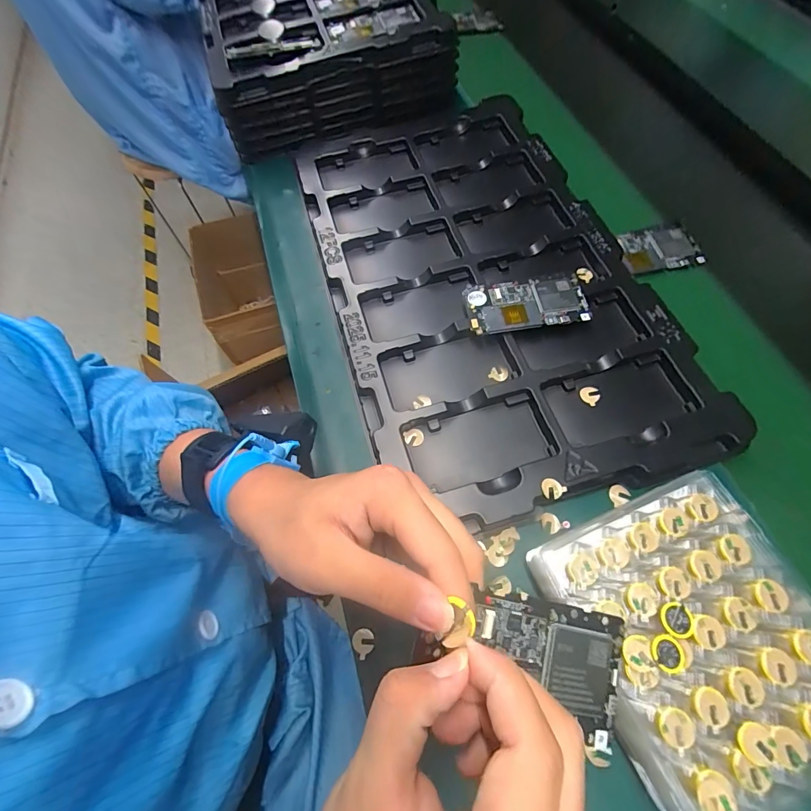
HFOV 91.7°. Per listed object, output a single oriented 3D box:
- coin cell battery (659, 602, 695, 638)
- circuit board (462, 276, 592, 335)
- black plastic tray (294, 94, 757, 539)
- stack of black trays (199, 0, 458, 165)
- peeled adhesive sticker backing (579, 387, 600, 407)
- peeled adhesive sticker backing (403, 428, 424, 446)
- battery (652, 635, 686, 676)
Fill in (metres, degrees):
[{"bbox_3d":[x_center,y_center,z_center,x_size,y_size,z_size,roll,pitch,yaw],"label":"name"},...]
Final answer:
[{"bbox_3d":[0.175,0.137,0.252,0.020,0.004,0.020,-10,65,-4],"label":"coin cell battery"},{"bbox_3d":[0.129,-0.108,0.422,0.124,0.012,0.064,-4,64,-1],"label":"circuit board"},{"bbox_3d":[0.078,-0.160,0.464,0.330,0.034,0.563,-15,65,-6],"label":"black plastic tray"},{"bbox_3d":[-0.159,-0.667,0.656,0.334,0.097,0.589,-14,65,-6],"label":"stack of black trays"},{"bbox_3d":[0.183,-0.011,0.389,0.018,0.004,0.019,0,64,1],"label":"peeled adhesive sticker backing"},{"bbox_3d":[0.008,0.031,0.377,0.018,0.004,0.016,-17,65,-7],"label":"peeled adhesive sticker backing"},{"bbox_3d":[0.164,0.155,0.244,0.020,0.004,0.019,33,69,16],"label":"battery"}]

